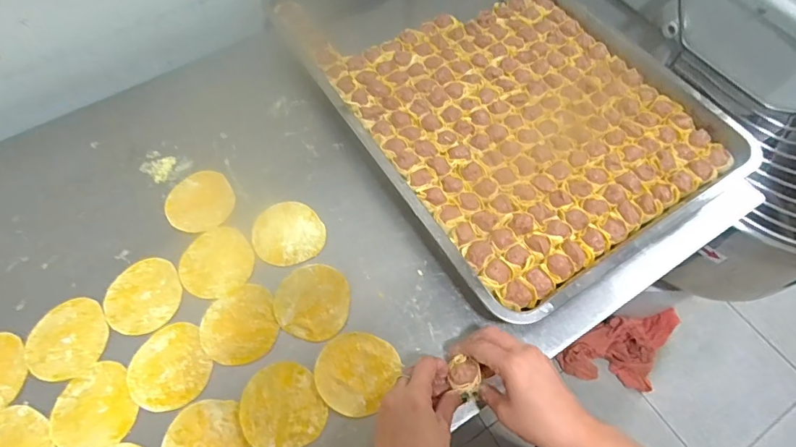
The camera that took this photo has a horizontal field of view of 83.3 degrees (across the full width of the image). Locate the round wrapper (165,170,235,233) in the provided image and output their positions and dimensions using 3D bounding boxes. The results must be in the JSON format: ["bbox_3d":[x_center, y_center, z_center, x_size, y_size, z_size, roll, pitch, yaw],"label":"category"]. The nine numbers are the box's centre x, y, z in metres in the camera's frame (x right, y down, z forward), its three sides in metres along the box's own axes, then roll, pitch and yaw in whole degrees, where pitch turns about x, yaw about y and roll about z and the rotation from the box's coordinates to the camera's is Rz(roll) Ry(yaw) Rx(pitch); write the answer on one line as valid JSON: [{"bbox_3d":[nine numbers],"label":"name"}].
[{"bbox_3d":[-0.243,-0.028,0.550,0.078,0.004,0.085,1,62,-1],"label":"round wrapper"}]

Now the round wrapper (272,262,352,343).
[{"bbox_3d":[-0.093,0.085,0.488,0.080,0.004,0.081,1,62,-1],"label":"round wrapper"}]

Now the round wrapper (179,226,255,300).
[{"bbox_3d":[-0.206,0.043,0.509,0.078,0.004,0.080,1,62,-1],"label":"round wrapper"}]

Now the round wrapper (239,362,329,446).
[{"bbox_3d":[-0.115,0.180,0.440,0.076,0.007,0.082,0,61,-1],"label":"round wrapper"}]

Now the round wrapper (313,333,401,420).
[{"bbox_3d":[-0.043,0.149,0.455,0.078,0.004,0.079,1,62,-1],"label":"round wrapper"}]

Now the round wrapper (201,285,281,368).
[{"bbox_3d":[-0.170,0.107,0.478,0.078,0.004,0.082,-18,64,-11],"label":"round wrapper"}]

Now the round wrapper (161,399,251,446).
[{"bbox_3d":[-0.183,0.211,0.424,0.075,0.004,0.080,-22,64,-13],"label":"round wrapper"}]

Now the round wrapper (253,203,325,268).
[{"bbox_3d":[-0.130,0.011,0.527,0.077,0.004,0.085,-37,68,-19],"label":"round wrapper"}]

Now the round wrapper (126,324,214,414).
[{"bbox_3d":[-0.235,0.148,0.459,0.076,0.004,0.083,1,62,-1],"label":"round wrapper"}]

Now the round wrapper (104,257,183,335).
[{"bbox_3d":[-0.281,0.079,0.494,0.077,0.004,0.083,1,62,-1],"label":"round wrapper"}]

